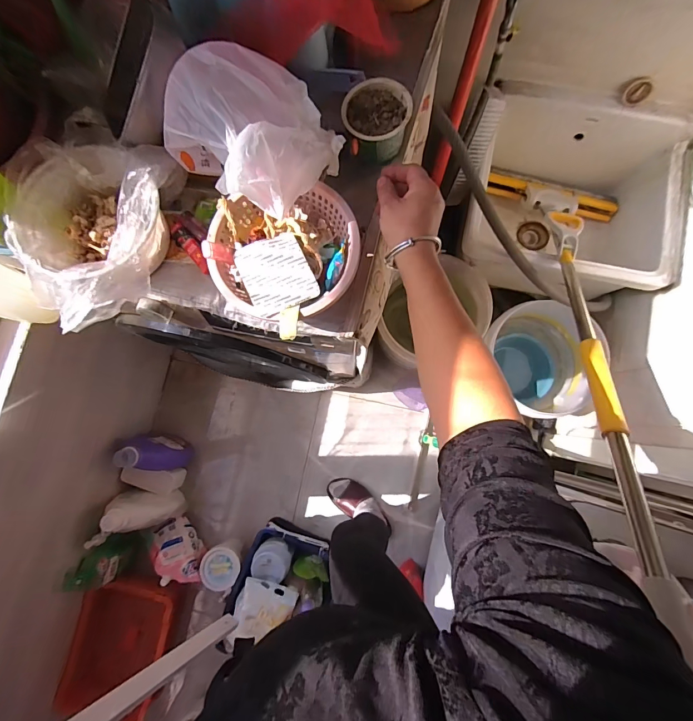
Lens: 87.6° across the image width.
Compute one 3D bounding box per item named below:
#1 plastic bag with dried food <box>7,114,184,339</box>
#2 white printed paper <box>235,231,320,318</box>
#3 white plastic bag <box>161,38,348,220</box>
[{"bbox_3d":[-0.300,-0.162,0.436,0.166,0.080,0.249,13,83,3],"label":"plastic bag with dried food"},{"bbox_3d":[-0.079,-0.098,0.409,0.074,0.010,0.084,-24,82,-2],"label":"white printed paper"},{"bbox_3d":[-0.099,-0.242,0.381,0.158,0.086,0.136,38,85,6],"label":"white plastic bag"}]

